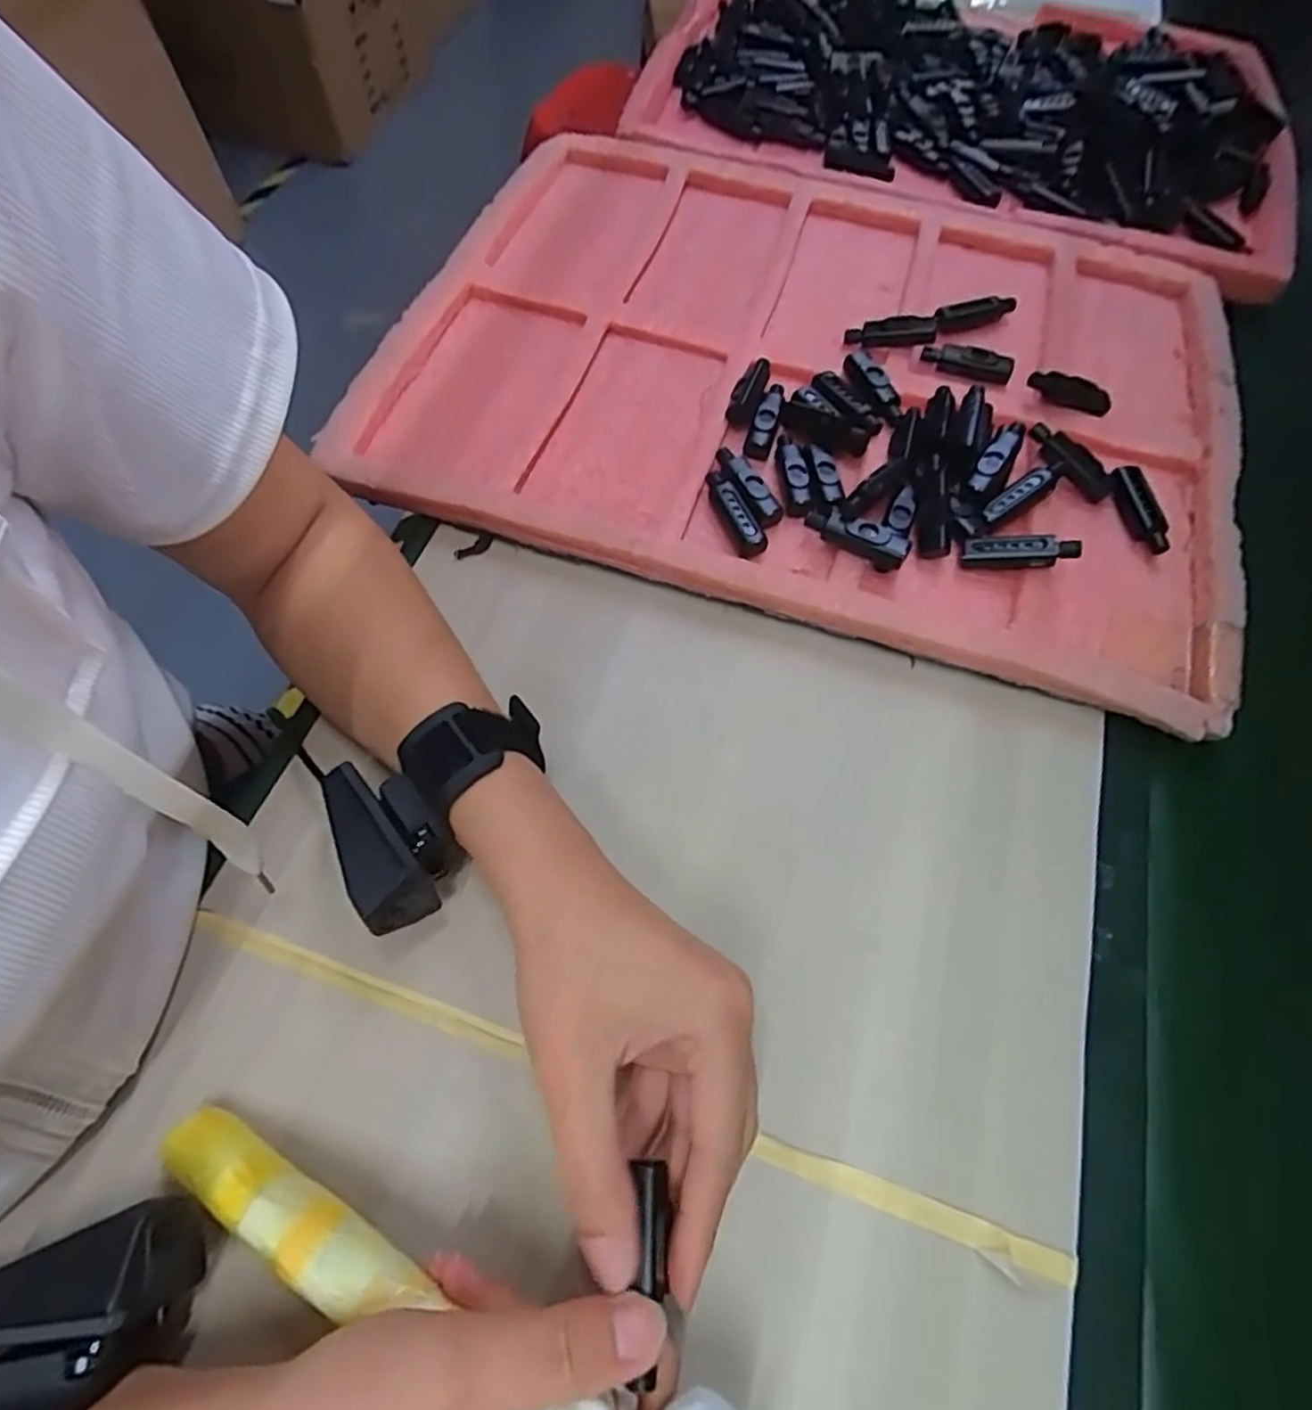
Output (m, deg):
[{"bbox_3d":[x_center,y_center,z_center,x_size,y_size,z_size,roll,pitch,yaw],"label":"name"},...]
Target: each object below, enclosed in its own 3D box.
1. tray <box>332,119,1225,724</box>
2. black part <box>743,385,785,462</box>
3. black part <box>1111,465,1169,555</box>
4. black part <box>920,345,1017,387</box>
[{"bbox_3d":[0.099,-0.225,0.441,0.496,0.033,0.364,17,65,6],"label":"tray"},{"bbox_3d":[0.065,-0.168,0.420,0.015,0.013,0.052,16,65,6],"label":"black part"},{"bbox_3d":[0.270,-0.109,0.394,0.016,0.012,0.055,-1,65,-2],"label":"black part"},{"bbox_3d":[0.198,-0.218,0.446,0.056,0.013,0.014,15,65,5],"label":"black part"}]

